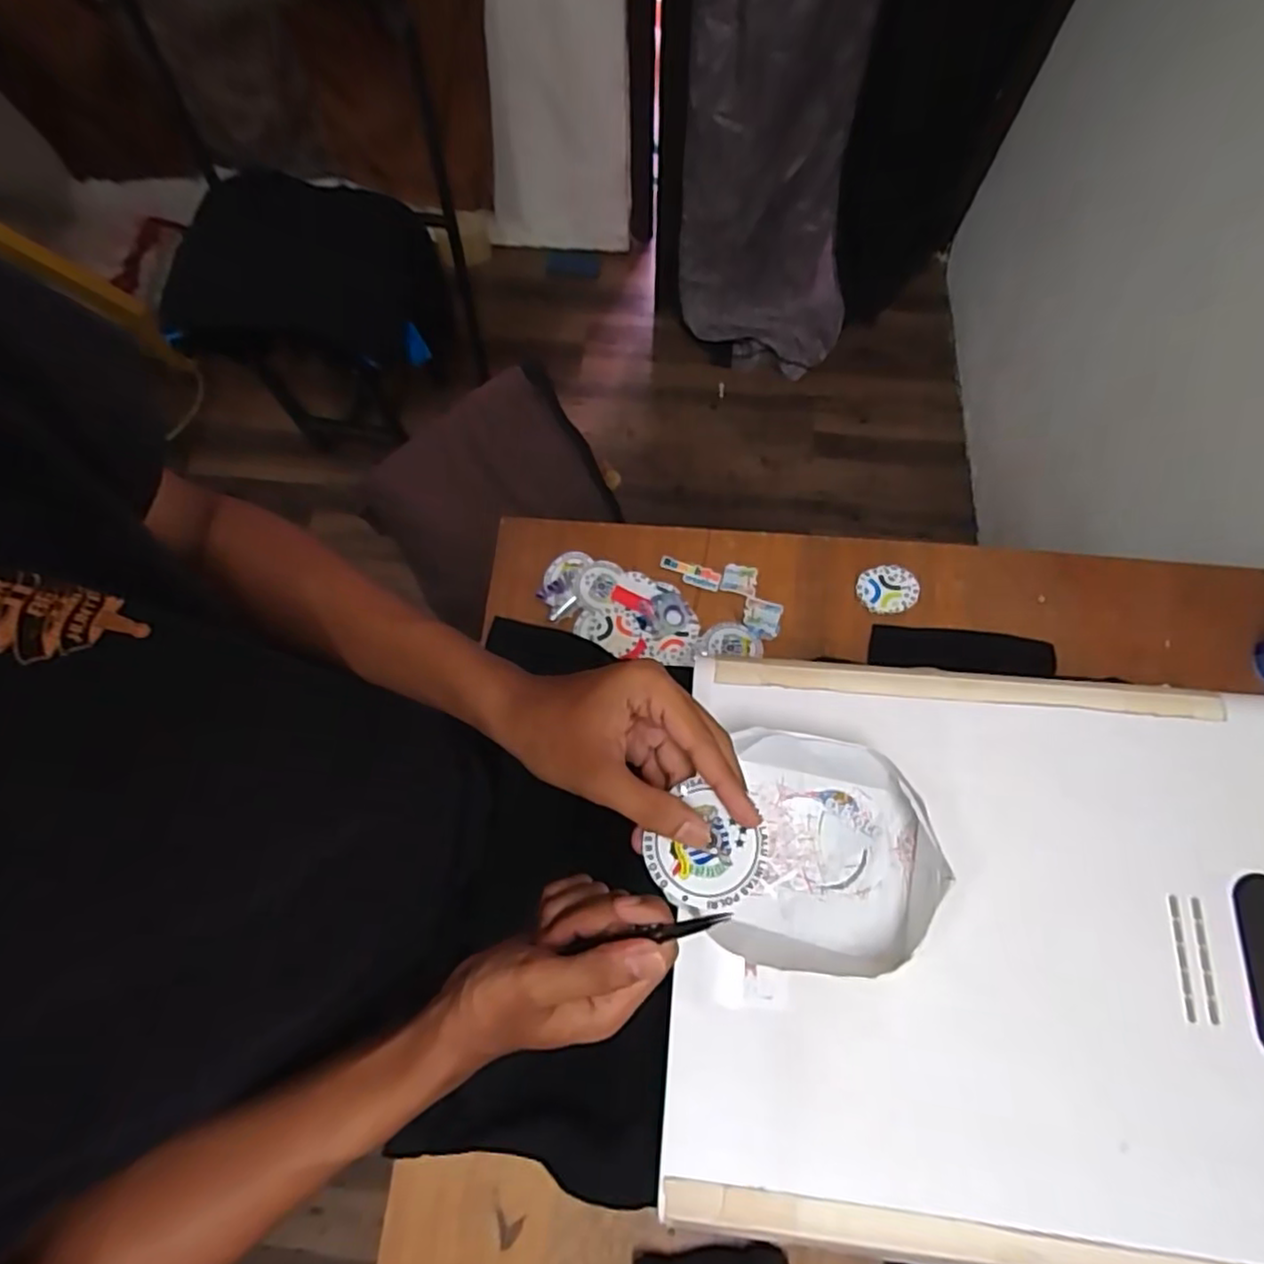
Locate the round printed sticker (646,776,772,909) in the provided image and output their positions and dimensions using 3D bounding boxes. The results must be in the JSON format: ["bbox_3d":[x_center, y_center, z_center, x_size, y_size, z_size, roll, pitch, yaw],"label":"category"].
[{"bbox_3d":[0.038,0.113,0.346,0.058,0.008,0.055,27,84,22],"label":"round printed sticker"}]

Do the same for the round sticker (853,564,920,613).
[{"bbox_3d":[0.289,-0.048,0.763,0.071,0.009,0.055,-4,72,1],"label":"round sticker"}]

